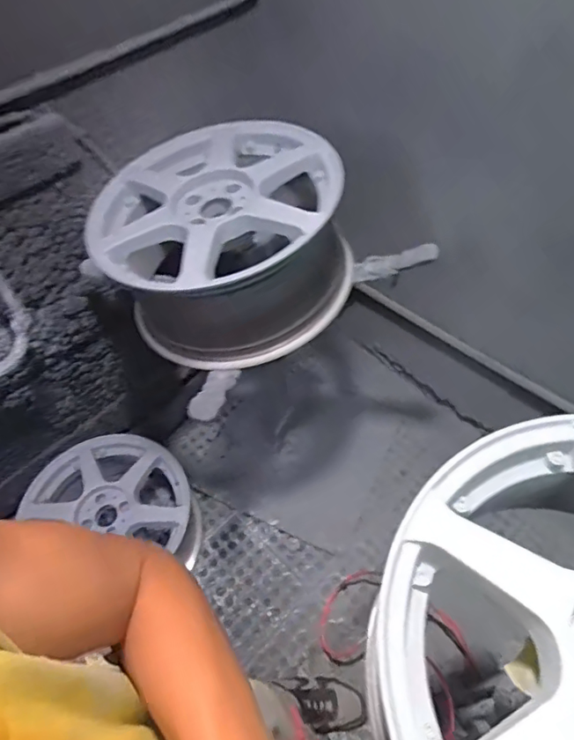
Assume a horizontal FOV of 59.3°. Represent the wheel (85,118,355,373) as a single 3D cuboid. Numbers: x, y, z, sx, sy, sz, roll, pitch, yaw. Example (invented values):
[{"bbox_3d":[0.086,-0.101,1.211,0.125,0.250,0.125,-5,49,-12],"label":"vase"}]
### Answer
[{"bbox_3d":[-0.120,-0.240,0.934,0.418,0.228,0.430,-3,51,3],"label":"wheel"}]

